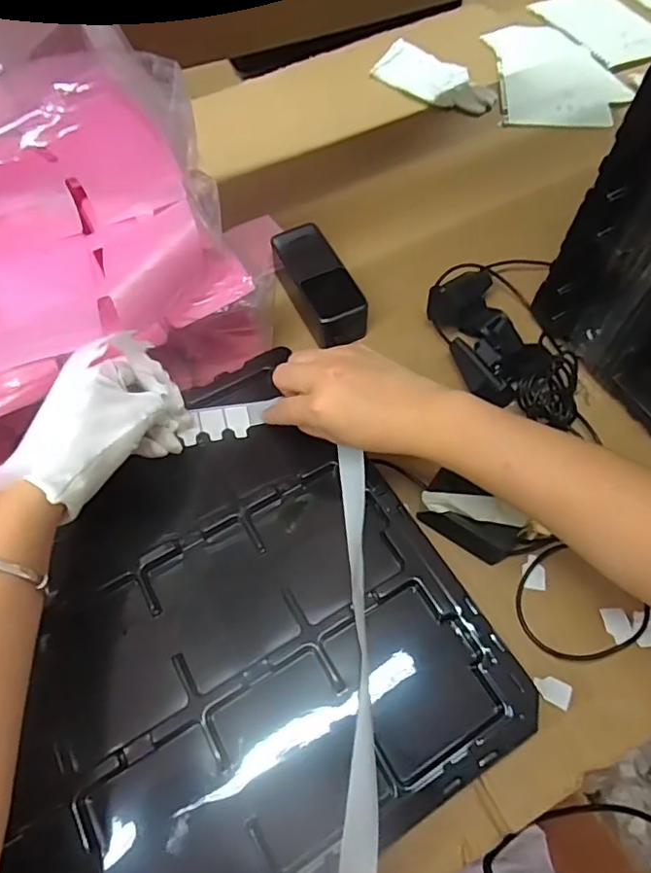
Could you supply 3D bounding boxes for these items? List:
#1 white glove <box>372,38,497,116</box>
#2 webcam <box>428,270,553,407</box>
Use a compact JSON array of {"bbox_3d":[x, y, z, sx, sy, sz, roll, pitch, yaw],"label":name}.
[{"bbox_3d":[0.147,-0.484,0.741,0.172,0.020,0.076,35,67,17],"label":"white glove"},{"bbox_3d":[0.162,-0.103,0.539,0.084,0.045,0.136,-24,65,-12],"label":"webcam"}]

